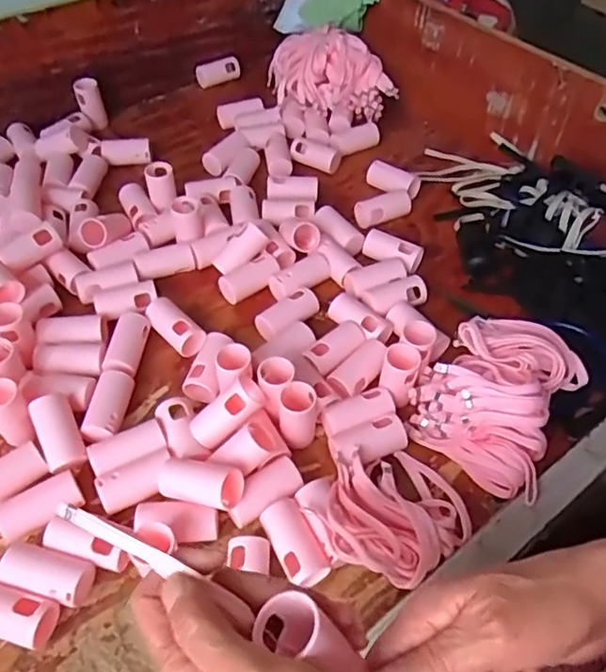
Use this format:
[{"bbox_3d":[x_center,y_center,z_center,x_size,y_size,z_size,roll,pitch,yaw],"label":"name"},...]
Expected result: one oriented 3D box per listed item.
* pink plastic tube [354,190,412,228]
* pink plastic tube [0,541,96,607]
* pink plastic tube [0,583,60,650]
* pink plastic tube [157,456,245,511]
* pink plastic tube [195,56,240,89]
[{"bbox_3d":[0.096,-0.151,0.691,0.066,0.023,0.028,-18,53,-16],"label":"pink plastic tube"},{"bbox_3d":[-0.183,0.175,0.428,0.069,0.027,0.030,13,51,10],"label":"pink plastic tube"},{"bbox_3d":[-0.205,0.194,0.409,0.065,0.028,0.031,12,51,9],"label":"pink plastic tube"},{"bbox_3d":[-0.077,0.112,0.445,0.061,0.028,0.031,16,51,12],"label":"pink plastic tube"},{"bbox_3d":[-0.132,-0.412,0.915,0.069,0.028,0.026,-15,52,-14],"label":"pink plastic tube"}]

